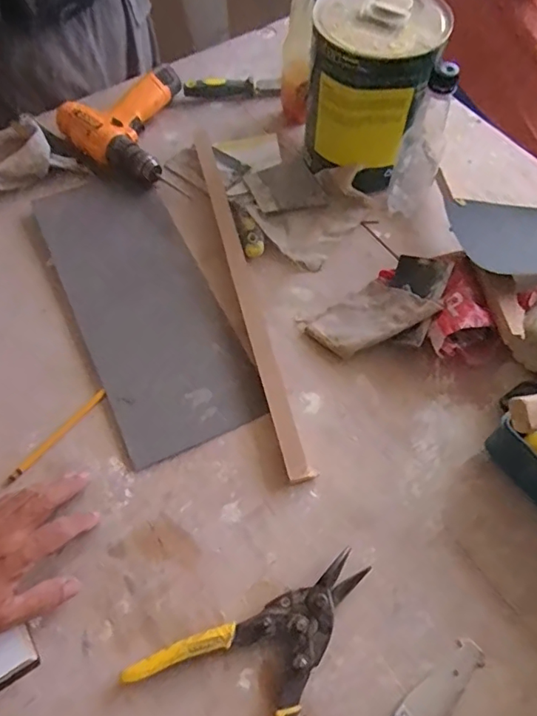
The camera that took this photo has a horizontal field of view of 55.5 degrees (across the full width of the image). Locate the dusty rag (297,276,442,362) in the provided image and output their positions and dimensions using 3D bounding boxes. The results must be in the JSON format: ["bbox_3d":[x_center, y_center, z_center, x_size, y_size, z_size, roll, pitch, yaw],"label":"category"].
[{"bbox_3d":[0.118,-0.048,0.615,0.128,0.048,0.098,-32,65,-15],"label":"dusty rag"}]

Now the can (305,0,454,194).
[{"bbox_3d":[0.134,-0.352,0.686,0.147,0.202,0.154,0,62,0],"label":"can"}]

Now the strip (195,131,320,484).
[{"bbox_3d":[-0.032,-0.097,0.648,0.027,0.025,0.521,-13,62,-6],"label":"strip"}]

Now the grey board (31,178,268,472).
[{"bbox_3d":[-0.165,-0.081,0.657,0.166,0.010,0.433,-24,63,-12],"label":"grey board"}]

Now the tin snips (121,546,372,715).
[{"bbox_3d":[0.007,0.268,0.458,0.219,0.025,0.156,-39,67,-18],"label":"tin snips"}]

